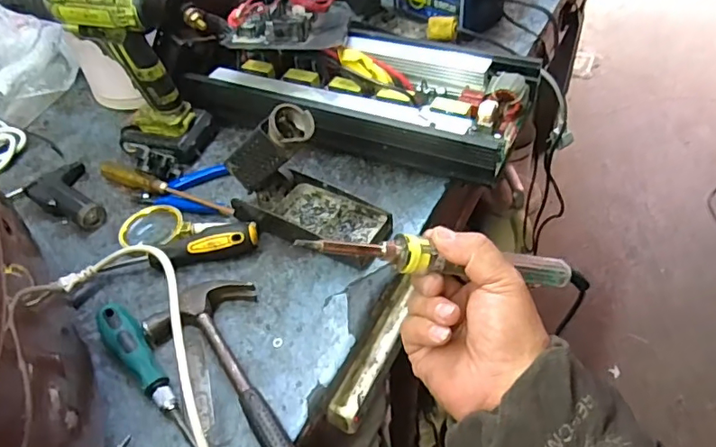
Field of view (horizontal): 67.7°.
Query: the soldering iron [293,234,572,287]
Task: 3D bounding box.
[{"bbox_3d":[0.064,0.023,0.372,0.212,0.022,0.028,8,40,-27],"label":"soldering iron"}]

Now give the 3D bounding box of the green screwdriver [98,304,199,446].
[{"bbox_3d":[-0.179,0.131,0.459,0.029,0.022,0.158,-35,65,-23],"label":"green screwdriver"}]

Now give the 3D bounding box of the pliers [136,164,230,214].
[{"bbox_3d":[-0.207,-0.037,0.623,0.106,0.018,0.087,-12,47,-4],"label":"pliers"}]

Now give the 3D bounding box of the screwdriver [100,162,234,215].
[{"bbox_3d":[-0.228,-0.040,0.621,0.190,0.021,0.020,19,52,23],"label":"screwdriver"}]

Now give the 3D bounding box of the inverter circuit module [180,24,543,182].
[{"bbox_3d":[-0.001,-0.168,0.666,0.398,0.085,0.197,16,51,21],"label":"inverter circuit module"}]

